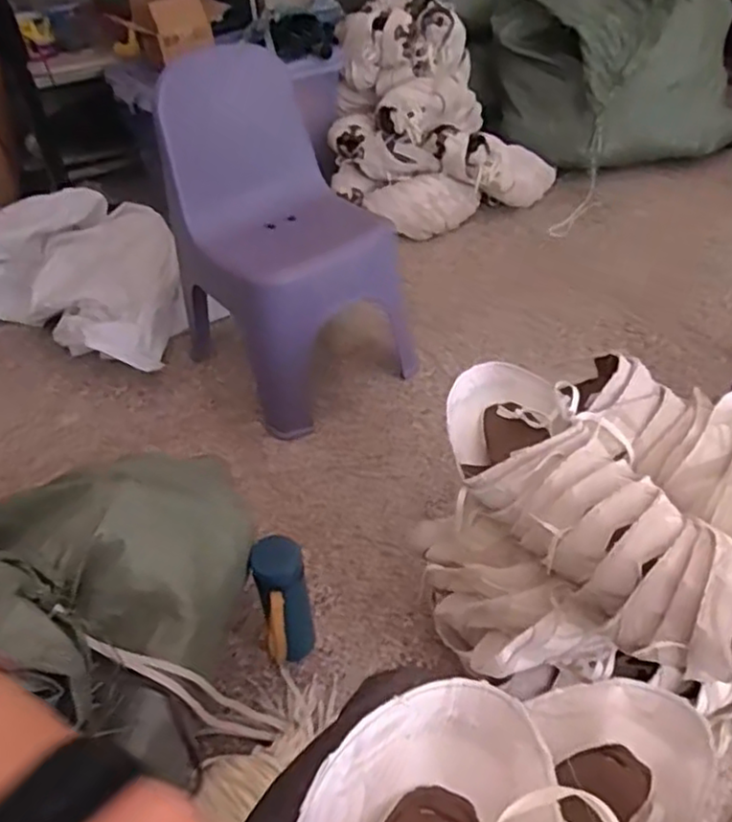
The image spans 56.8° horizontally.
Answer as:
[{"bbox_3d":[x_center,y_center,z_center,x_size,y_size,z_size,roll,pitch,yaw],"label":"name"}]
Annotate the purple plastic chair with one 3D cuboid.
[{"bbox_3d":[-0.147,-0.283,1.203,0.297,0.552,0.329,-32,50,-27],"label":"purple plastic chair"}]

